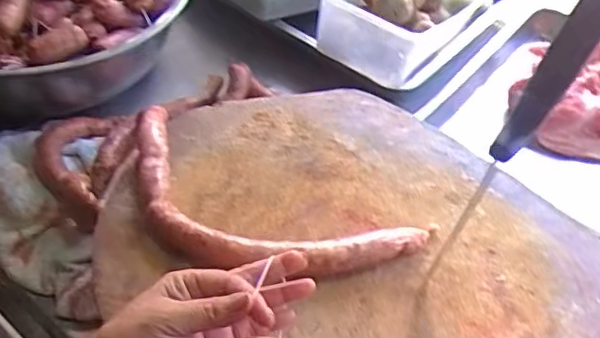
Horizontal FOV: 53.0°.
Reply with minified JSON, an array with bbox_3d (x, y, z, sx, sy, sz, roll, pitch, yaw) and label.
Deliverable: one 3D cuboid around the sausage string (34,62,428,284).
[{"bbox_3d":[-0.107,0.018,0.570,0.421,0.076,0.131,18,50,28],"label":"sausage string"}]

